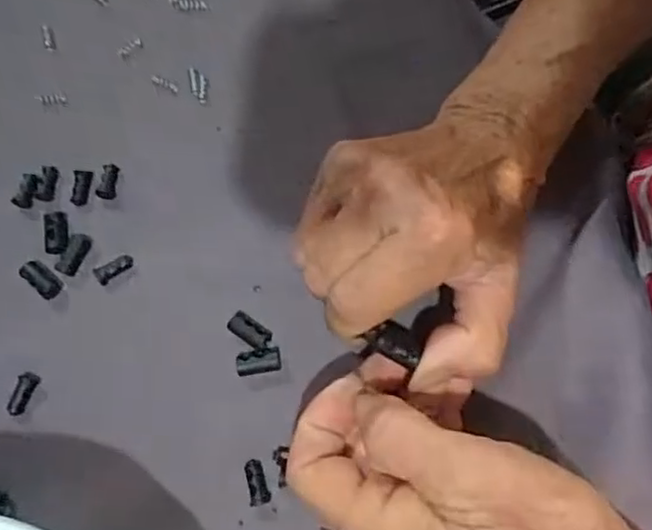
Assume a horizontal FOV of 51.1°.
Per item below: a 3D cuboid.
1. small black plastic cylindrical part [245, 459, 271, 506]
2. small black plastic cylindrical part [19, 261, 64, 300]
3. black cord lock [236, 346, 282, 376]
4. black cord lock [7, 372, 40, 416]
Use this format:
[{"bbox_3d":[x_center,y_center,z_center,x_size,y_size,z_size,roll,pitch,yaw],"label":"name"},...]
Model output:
[{"bbox_3d":[-0.028,0.087,0.274,0.008,0.006,0.018,-18,71,-3],"label":"small black plastic cylindrical part"},{"bbox_3d":[-0.128,0.006,0.305,0.020,0.004,0.010,37,77,14],"label":"small black plastic cylindrical part"},{"bbox_3d":[-0.029,0.041,0.289,0.019,0.007,0.010,-11,71,-1],"label":"black cord lock"},{"bbox_3d":[-0.130,0.055,0.291,0.007,0.004,0.018,18,73,9],"label":"black cord lock"}]

